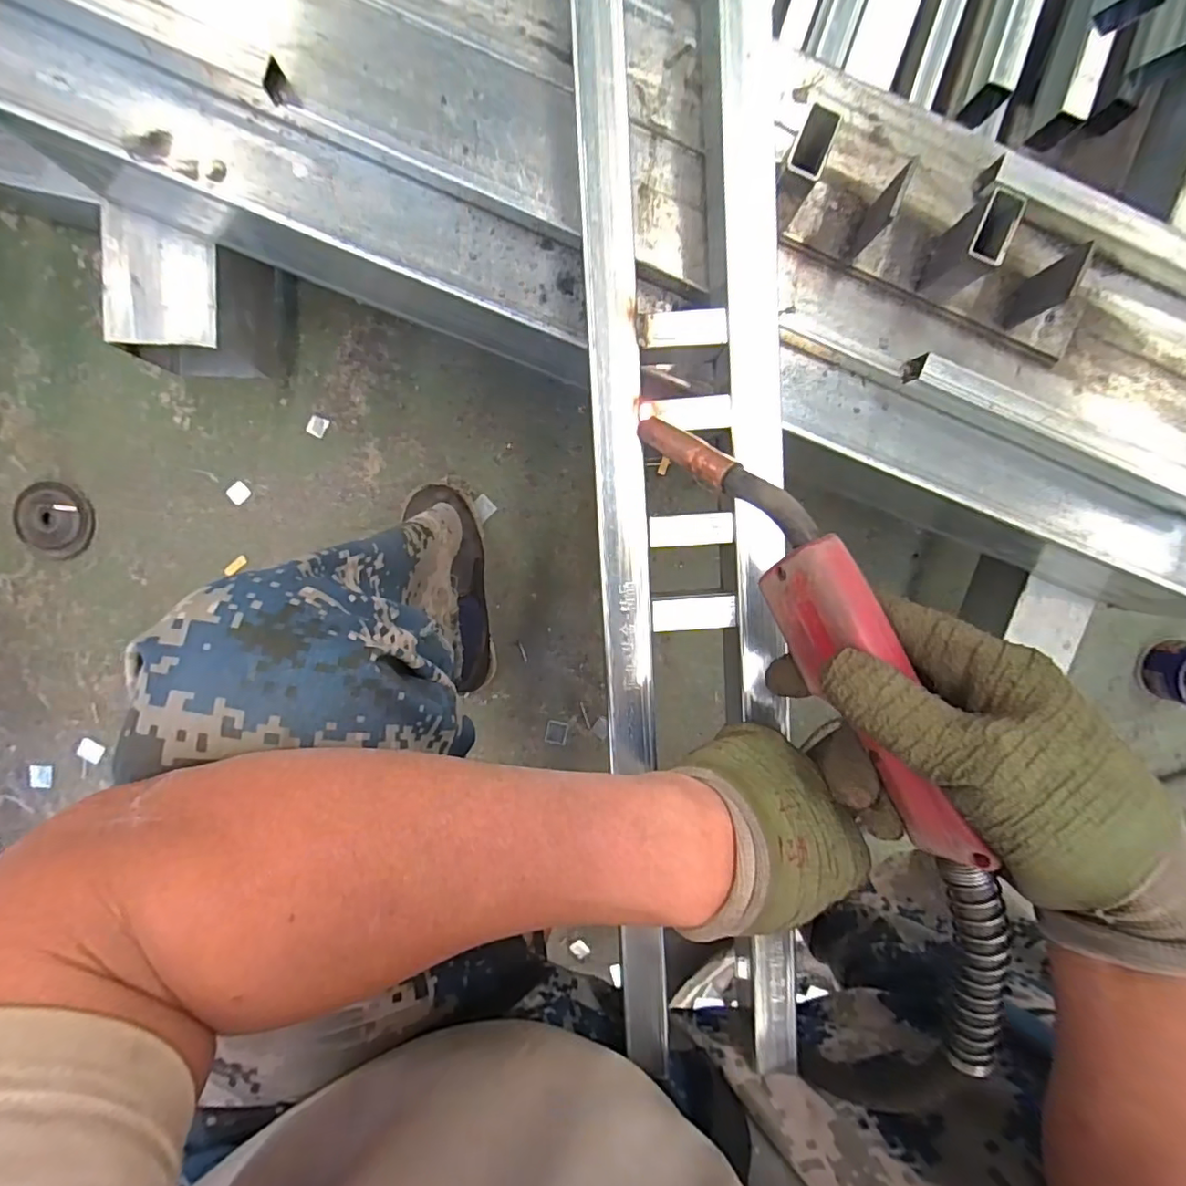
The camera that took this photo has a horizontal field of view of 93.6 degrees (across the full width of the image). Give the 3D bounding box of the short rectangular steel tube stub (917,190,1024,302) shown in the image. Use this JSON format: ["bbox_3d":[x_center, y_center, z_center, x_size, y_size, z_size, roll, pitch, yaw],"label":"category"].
[{"bbox_3d":[0.231,-0.212,0.344,0.023,0.054,0.044,18,95,-4],"label":"short rectangular steel tube stub"}]

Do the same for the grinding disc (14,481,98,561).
[{"bbox_3d":[-0.657,-0.088,0.676,0.093,0.018,0.087,0,96,-2],"label":"grinding disc"}]

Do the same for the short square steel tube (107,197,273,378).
[{"bbox_3d":[-0.376,-0.272,0.530,0.104,0.096,0.109,9,96,-3],"label":"short square steel tube"}]

